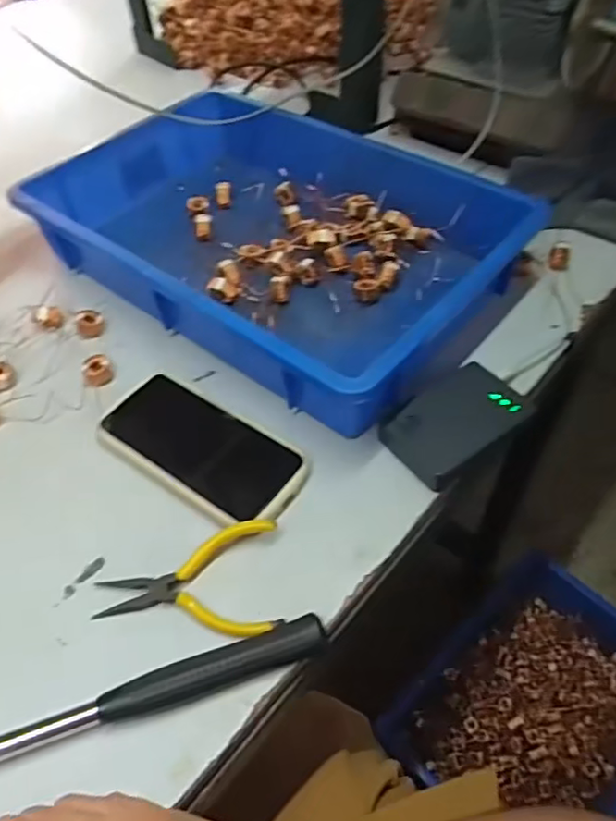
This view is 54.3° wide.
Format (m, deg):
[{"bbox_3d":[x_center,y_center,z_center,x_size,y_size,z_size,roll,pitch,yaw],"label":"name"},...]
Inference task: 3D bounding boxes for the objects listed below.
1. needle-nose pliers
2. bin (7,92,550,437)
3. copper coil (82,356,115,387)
[{"bbox_3d":[-0.078,0.112,0.390,0.117,0.019,0.073,-4,52,1],"label":"needle-nose pliers"},{"bbox_3d":[-0.040,-0.165,0.568,0.438,0.079,0.276,31,60,25],"label":"bin"},{"bbox_3d":[-0.181,-0.035,0.517,0.025,0.013,0.026,-25,54,-15],"label":"copper coil"}]

